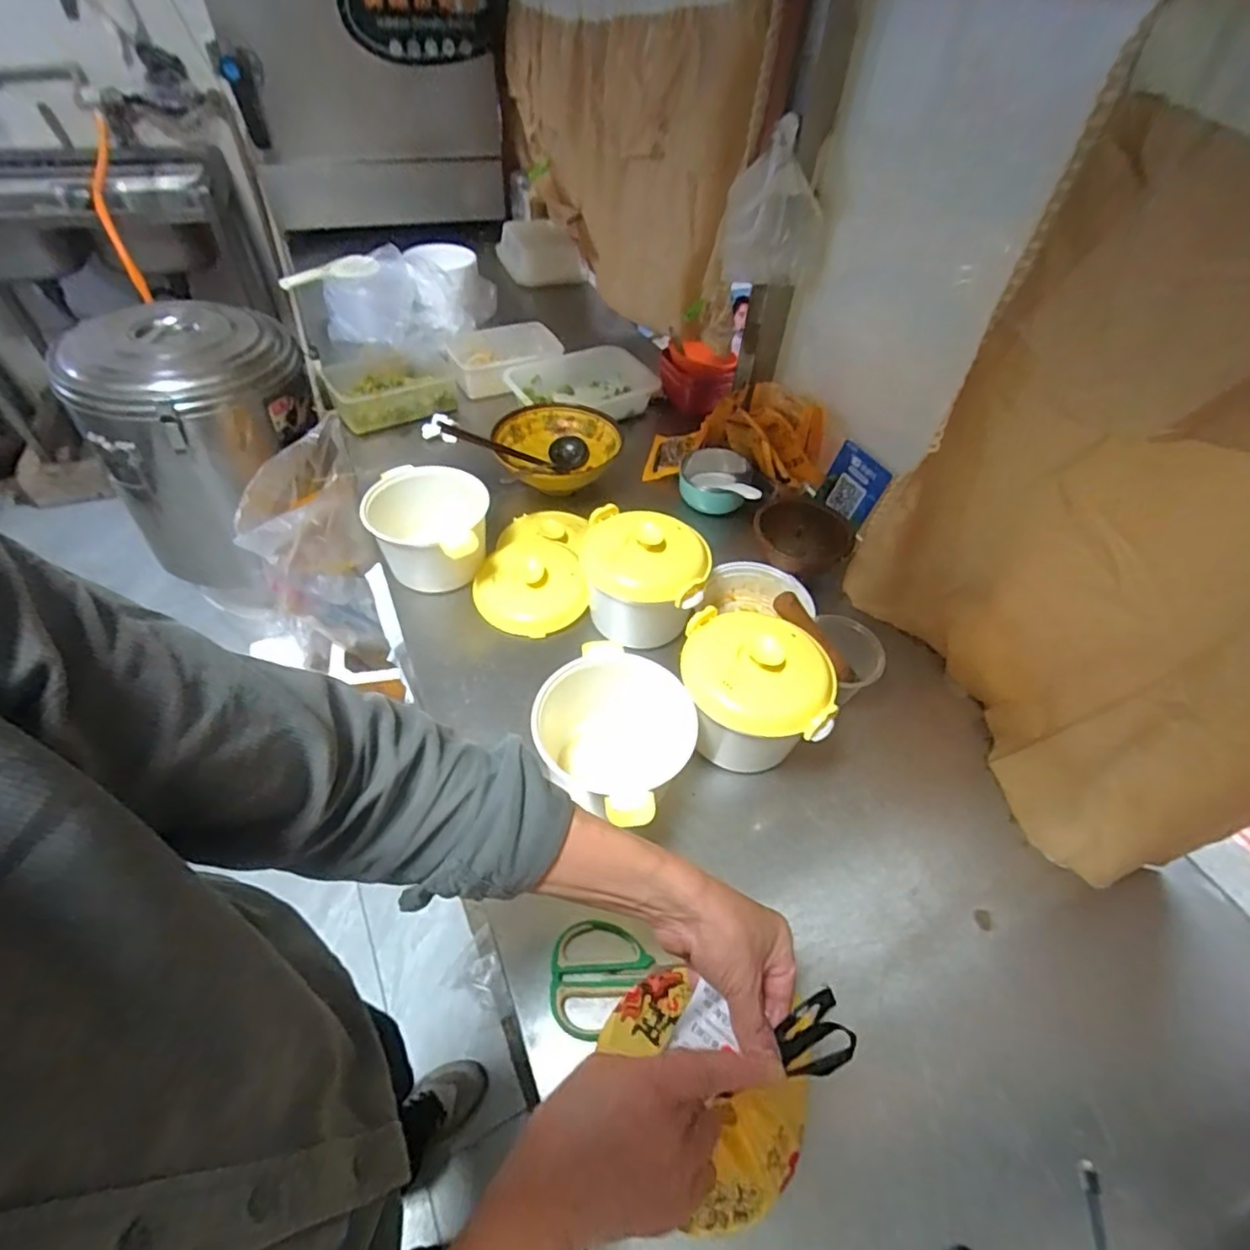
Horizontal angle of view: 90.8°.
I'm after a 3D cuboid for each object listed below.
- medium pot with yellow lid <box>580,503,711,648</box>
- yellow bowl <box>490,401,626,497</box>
[{"bbox_3d":[0.023,-0.061,0.845,0.162,0.143,0.149,2,49,-2],"label":"medium pot with yellow lid"},{"bbox_3d":[-0.126,-0.298,1.074,0.217,0.084,0.225,2,49,-2],"label":"yellow bowl"}]

